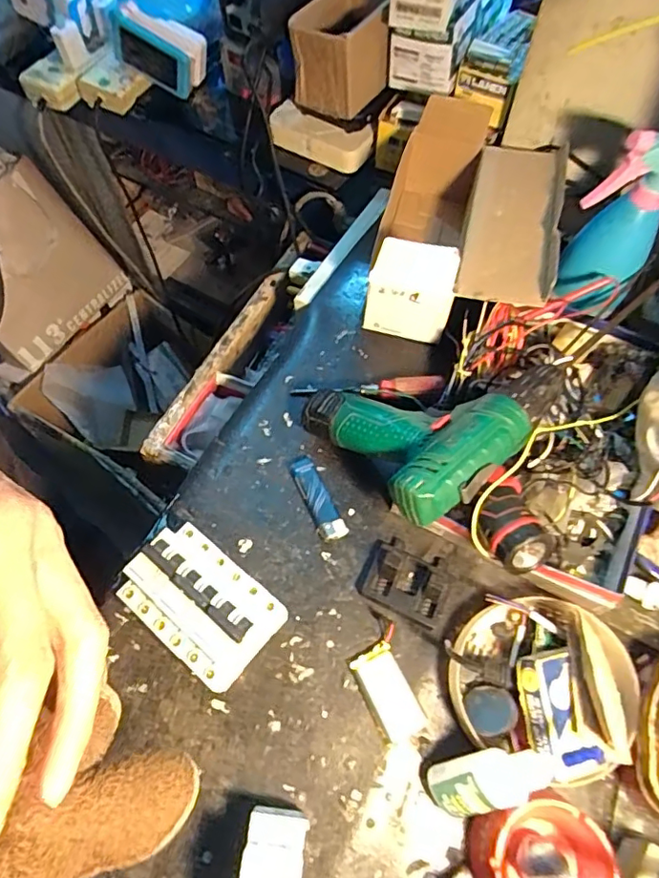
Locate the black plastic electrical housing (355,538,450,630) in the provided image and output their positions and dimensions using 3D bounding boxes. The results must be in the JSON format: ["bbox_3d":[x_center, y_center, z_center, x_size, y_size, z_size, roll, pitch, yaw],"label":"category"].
[{"bbox_3d":[0.064,0.116,0.455,0.069,0.022,0.057,22,65,12],"label":"black plastic electrical housing"}]

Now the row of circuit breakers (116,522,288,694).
[{"bbox_3d":[-0.097,0.130,0.422,0.107,0.071,0.075,36,68,18],"label":"row of circuit breakers"}]

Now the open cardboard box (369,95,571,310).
[{"bbox_3d":[0.138,-0.228,0.573,0.185,0.107,0.237,15,63,8],"label":"open cardboard box"}]

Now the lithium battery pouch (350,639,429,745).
[{"bbox_3d":[0.045,0.197,0.423,0.035,0.005,0.068,-24,64,-11],"label":"lithium battery pouch"}]

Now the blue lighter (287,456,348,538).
[{"bbox_3d":[-0.012,0.052,0.493,0.023,0.012,0.084,-23,64,-11],"label":"blue lighter"}]

